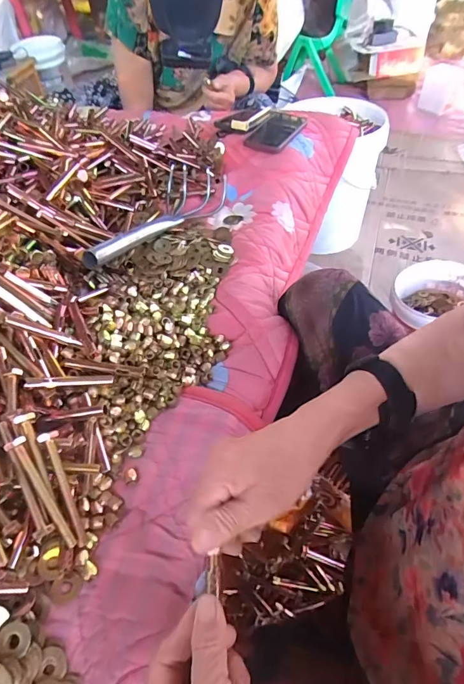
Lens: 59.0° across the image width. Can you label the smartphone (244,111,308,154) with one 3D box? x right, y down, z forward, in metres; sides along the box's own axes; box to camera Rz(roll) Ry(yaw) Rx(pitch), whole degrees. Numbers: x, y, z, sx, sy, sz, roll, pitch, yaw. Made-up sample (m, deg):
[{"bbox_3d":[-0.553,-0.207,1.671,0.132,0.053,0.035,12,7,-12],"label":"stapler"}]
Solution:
[{"bbox_3d":[0.090,-0.422,0.813,0.080,0.014,0.156,25,56,12],"label":"smartphone"}]

